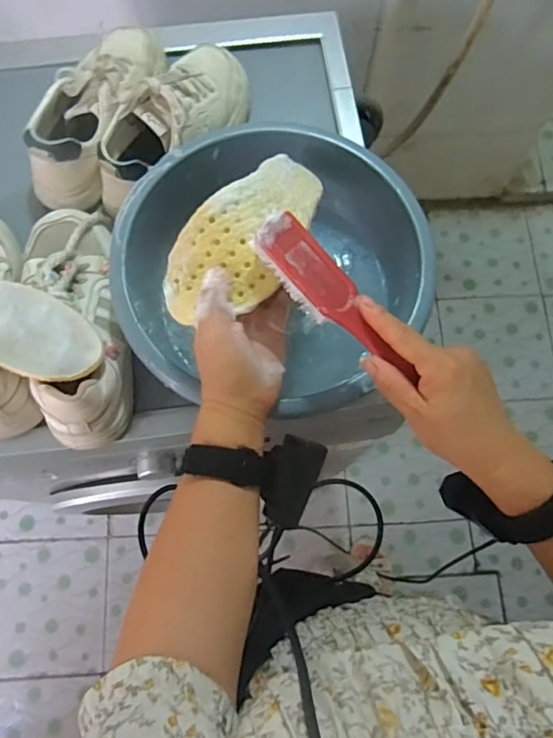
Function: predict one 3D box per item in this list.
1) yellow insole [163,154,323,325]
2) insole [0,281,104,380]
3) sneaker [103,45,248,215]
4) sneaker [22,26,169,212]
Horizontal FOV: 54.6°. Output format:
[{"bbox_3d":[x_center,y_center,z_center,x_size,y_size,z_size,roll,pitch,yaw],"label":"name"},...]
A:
[{"bbox_3d":[-0.010,-0.122,0.446,0.081,0.059,0.204,33,62,8],"label":"yellow insole"},{"bbox_3d":[-0.273,-0.051,0.505,0.238,0.013,0.076,20,64,11],"label":"insole"},{"bbox_3d":[-0.116,-0.282,0.605,0.091,0.087,0.234,28,75,8],"label":"sneaker"},{"bbox_3d":[-0.199,-0.302,0.611,0.096,0.080,0.247,25,75,6],"label":"sneaker"}]

